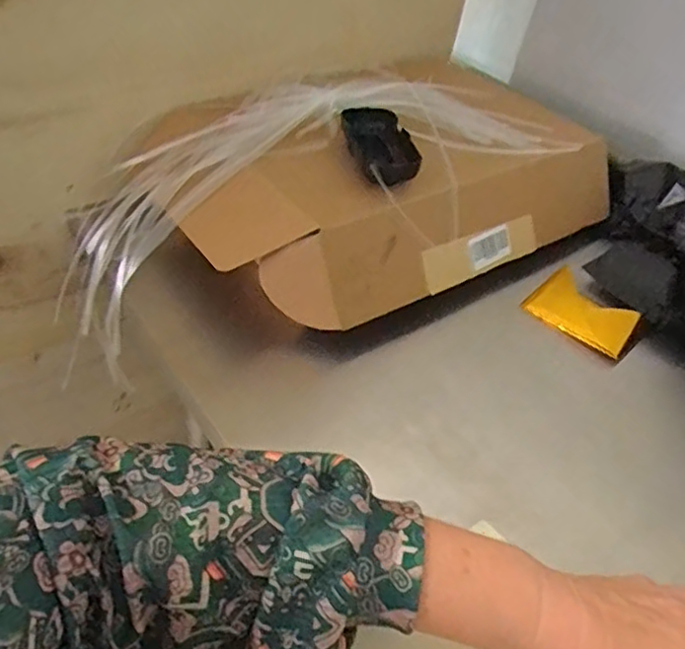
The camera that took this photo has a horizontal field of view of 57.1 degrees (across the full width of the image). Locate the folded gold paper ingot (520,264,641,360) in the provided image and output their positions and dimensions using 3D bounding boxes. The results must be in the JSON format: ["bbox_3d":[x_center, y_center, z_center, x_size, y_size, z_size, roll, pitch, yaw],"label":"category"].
[{"bbox_3d":[0.223,-0.013,0.580,0.091,0.015,0.074,32,47,28],"label":"folded gold paper ingot"}]

